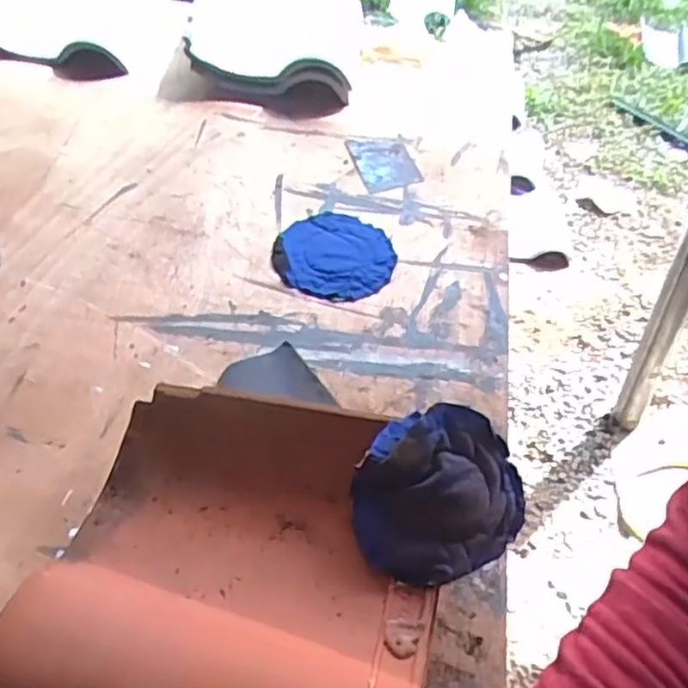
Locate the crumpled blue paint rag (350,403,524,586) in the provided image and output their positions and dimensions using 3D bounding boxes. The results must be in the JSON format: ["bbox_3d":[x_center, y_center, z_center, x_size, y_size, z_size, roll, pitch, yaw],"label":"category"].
[{"bbox_3d":[0.083,0.127,0.556,0.146,0.079,0.117,-21,47,-18],"label":"crumpled blue paint rag"}]

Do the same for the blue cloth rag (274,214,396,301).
[{"bbox_3d":[-0.012,-0.128,0.905,0.166,0.009,0.169,14,49,9],"label":"blue cloth rag"}]

